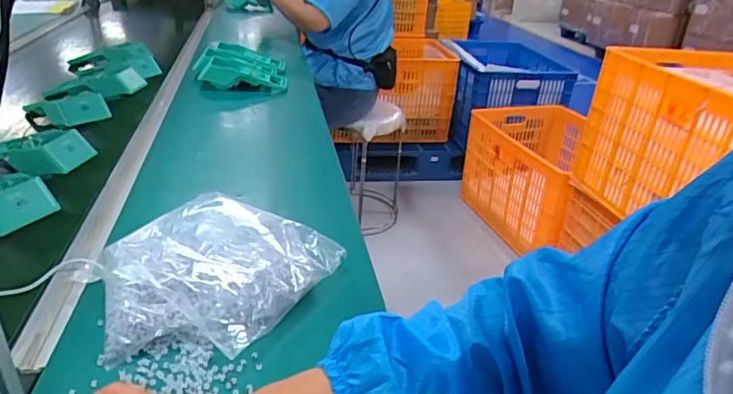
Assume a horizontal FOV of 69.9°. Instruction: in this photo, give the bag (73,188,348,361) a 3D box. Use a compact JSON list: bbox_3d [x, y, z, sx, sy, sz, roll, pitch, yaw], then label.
[{"bbox_3d":[-0.170,0.067,0.527,0.208,0.060,0.213,17,31,23],"label":"bag"}]

